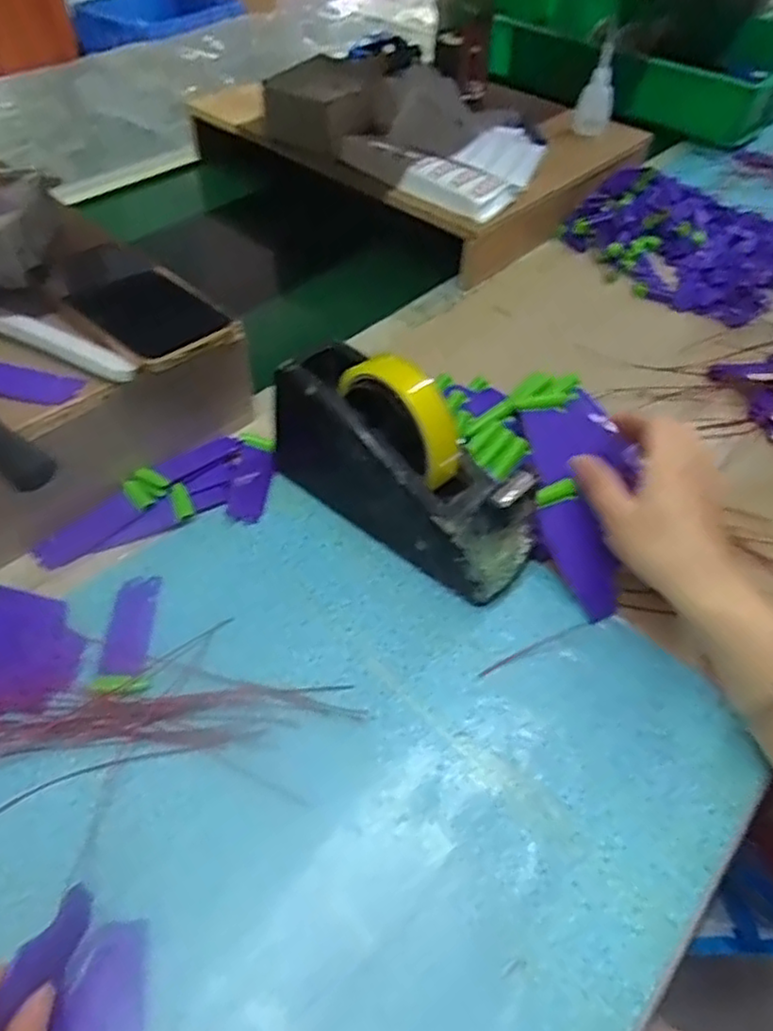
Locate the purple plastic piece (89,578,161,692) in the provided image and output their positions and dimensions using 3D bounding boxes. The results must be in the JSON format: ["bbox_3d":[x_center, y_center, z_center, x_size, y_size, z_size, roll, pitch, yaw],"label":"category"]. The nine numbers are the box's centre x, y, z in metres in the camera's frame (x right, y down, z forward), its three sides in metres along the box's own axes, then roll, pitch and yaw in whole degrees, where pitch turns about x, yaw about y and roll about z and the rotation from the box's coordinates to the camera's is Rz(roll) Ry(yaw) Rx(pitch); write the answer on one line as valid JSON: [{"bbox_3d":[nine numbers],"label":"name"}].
[{"bbox_3d":[-0.153,0.069,0.398,0.029,0.004,0.077,-1,50,-3],"label":"purple plastic piece"}]

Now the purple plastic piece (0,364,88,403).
[{"bbox_3d":[-0.225,-0.081,0.403,0.079,0.005,0.024,13,51,8],"label":"purple plastic piece"}]

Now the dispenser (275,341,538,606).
[{"bbox_3d":[0.010,-0.041,0.426,0.193,0.109,0.063,33,56,23],"label":"dispenser"}]

